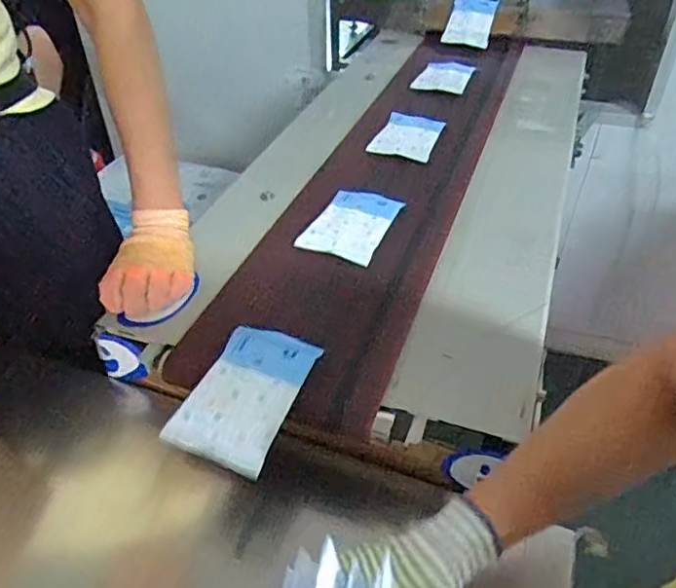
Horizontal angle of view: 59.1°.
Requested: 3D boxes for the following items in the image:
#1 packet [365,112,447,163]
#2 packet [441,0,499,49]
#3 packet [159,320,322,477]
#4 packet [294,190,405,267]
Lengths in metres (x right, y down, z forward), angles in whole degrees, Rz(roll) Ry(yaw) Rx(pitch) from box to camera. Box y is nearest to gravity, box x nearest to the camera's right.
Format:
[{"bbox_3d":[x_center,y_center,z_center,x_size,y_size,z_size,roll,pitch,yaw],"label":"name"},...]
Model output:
[{"bbox_3d":[0.105,-0.233,0.879,0.088,0.021,0.127,16,45,17],"label":"packet"},{"bbox_3d":[0.263,-0.547,1.183,0.093,0.028,0.141,14,76,24],"label":"packet"},{"bbox_3d":[-0.076,0.083,0.505,0.080,0.021,0.132,15,44,16],"label":"packet"},{"bbox_3d":[0.018,-0.083,0.699,0.085,0.015,0.133,16,44,17],"label":"packet"}]

